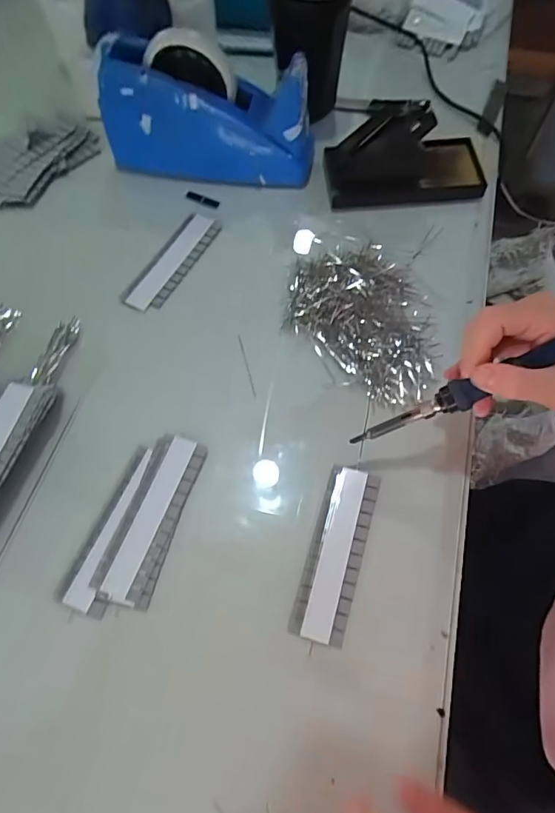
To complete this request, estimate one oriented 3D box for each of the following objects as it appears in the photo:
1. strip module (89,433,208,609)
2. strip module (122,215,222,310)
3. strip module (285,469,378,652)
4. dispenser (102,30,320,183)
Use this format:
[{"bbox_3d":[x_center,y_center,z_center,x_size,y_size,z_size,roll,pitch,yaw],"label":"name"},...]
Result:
[{"bbox_3d":[-0.096,0.082,0.370,0.043,0.004,0.127,15,65,7],"label":"strip module"},{"bbox_3d":[-0.103,-0.143,0.472,0.039,0.008,0.123,29,68,13],"label":"strip module"},{"bbox_3d":[0.044,0.107,0.360,0.038,0.005,0.126,16,66,7],"label":"strip module"},{"bbox_3d":[-0.069,-0.297,0.488,0.209,0.120,0.060,7,65,3],"label":"dispenser"}]

